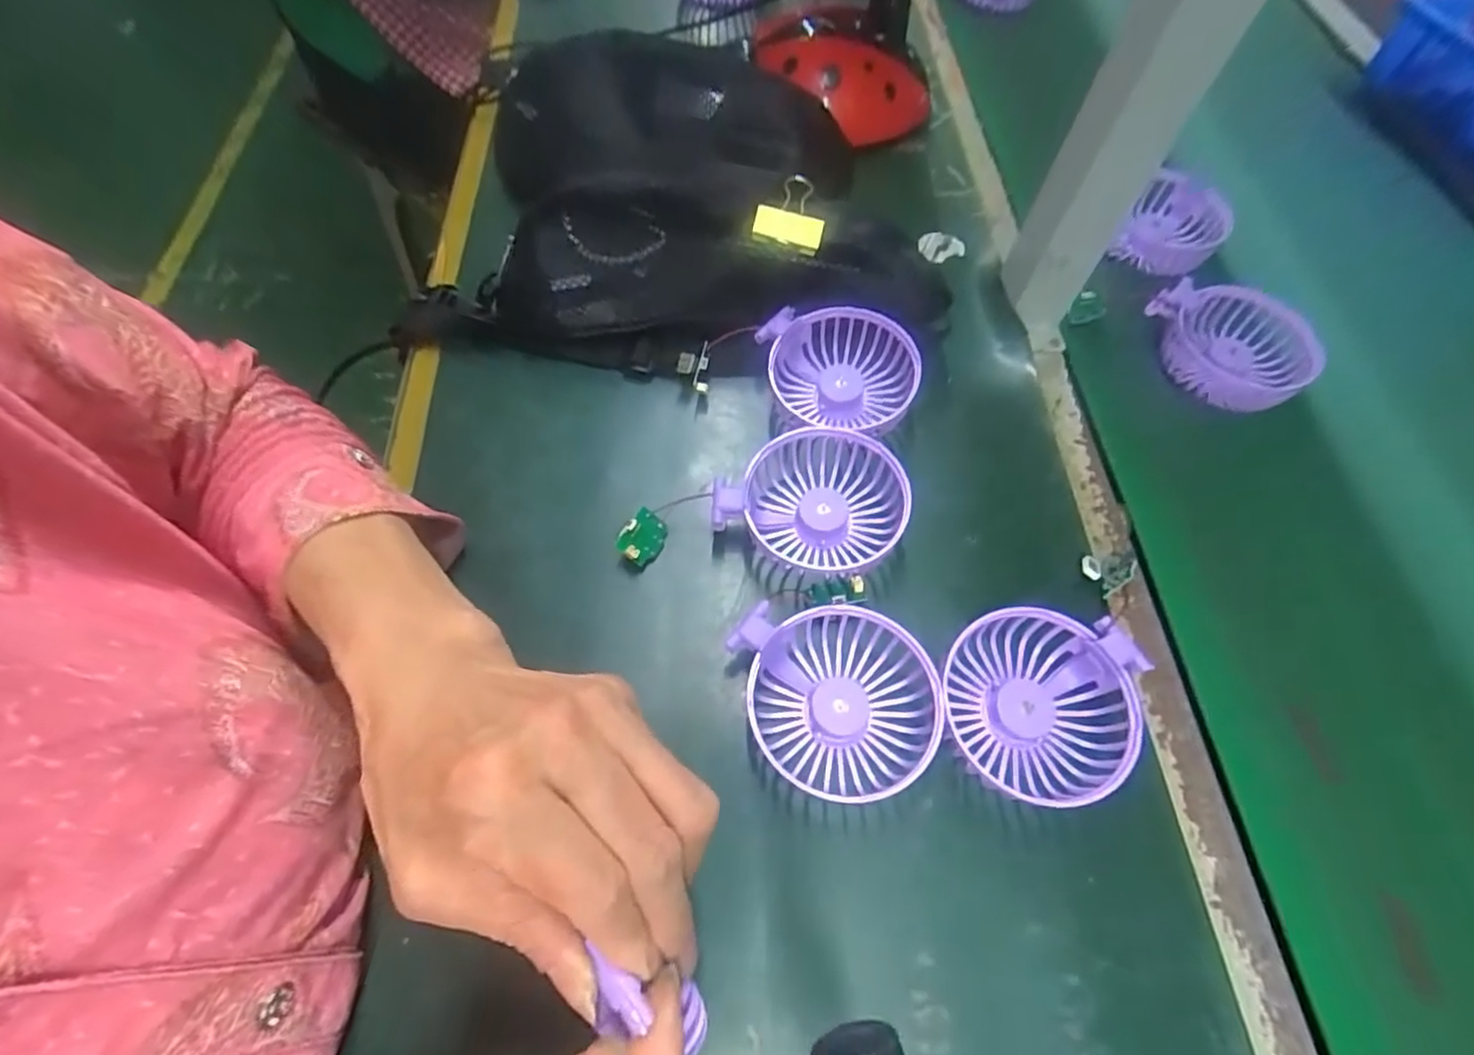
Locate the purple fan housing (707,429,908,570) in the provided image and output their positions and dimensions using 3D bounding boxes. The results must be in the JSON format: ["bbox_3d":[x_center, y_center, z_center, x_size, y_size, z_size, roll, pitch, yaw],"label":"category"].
[{"bbox_3d":[0.040,-0.013,0.372,0.105,0.031,0.081,-4,62,-1],"label":"purple fan housing"}]

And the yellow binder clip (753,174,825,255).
[{"bbox_3d":[0.030,-0.183,0.389,0.042,0.048,0.015,15,62,6],"label":"yellow binder clip"}]

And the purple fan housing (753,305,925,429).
[{"bbox_3d":[0.066,-0.099,0.416,0.090,0.029,0.074,-7,76,9],"label":"purple fan housing"}]

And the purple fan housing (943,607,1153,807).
[{"bbox_3d":[0.143,0.085,0.318,0.086,0.035,0.082,11,63,7],"label":"purple fan housing"}]

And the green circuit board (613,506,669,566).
[{"bbox_3d":[-0.052,0.006,0.368,0.025,0.010,0.029,40,61,-20],"label":"green circuit board"}]

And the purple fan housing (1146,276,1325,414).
[{"bbox_3d":[0.328,-0.120,0.437,0.092,0.031,0.084,4,62,4],"label":"purple fan housing"}]

